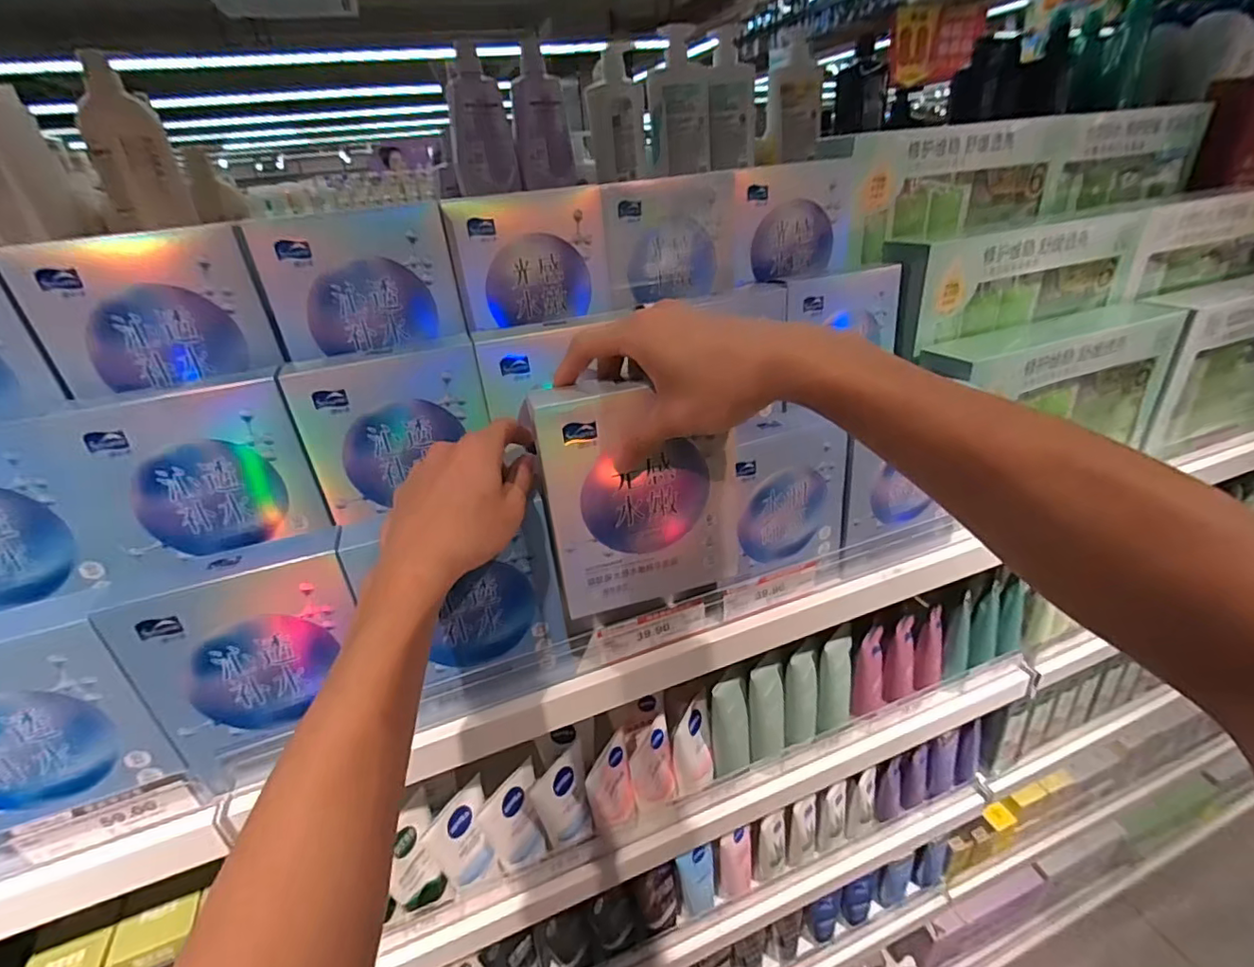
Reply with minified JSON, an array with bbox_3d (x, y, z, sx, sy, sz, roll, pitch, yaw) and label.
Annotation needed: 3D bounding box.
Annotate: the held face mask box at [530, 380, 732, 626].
[{"bbox_3d":[0.008,0.005,0.422,0.133,0.171,0.047,-10,29,-8],"label":"held face mask box"}]

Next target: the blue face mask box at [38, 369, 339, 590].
[{"bbox_3d":[-0.329,-0.014,0.436,0.154,0.126,0.065,-14,30,-15],"label":"blue face mask box"}]

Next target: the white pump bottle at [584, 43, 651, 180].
[{"bbox_3d":[-0.014,-0.574,0.872,0.088,0.174,0.055,-6,29,-1],"label":"white pump bottle"}]

